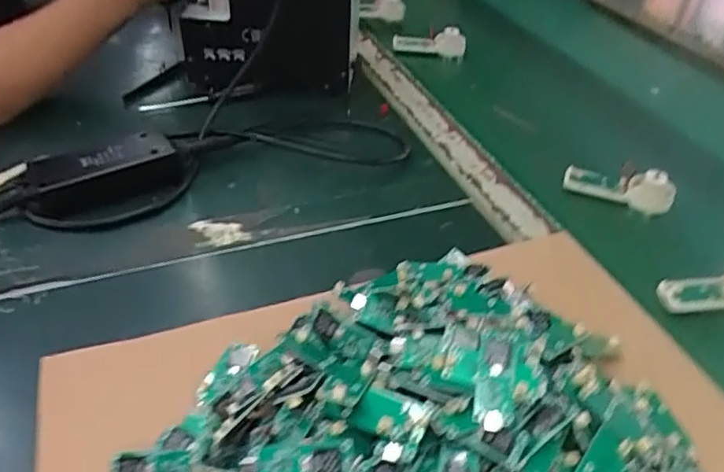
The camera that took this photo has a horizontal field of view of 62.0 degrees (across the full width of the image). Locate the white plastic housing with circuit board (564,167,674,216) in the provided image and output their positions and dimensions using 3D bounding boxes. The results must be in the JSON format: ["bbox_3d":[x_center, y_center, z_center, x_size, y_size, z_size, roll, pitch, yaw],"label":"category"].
[{"bbox_3d":[0.234,-0.048,0.547,0.093,0.035,0.024,19,43,16],"label":"white plastic housing with circuit board"}]

